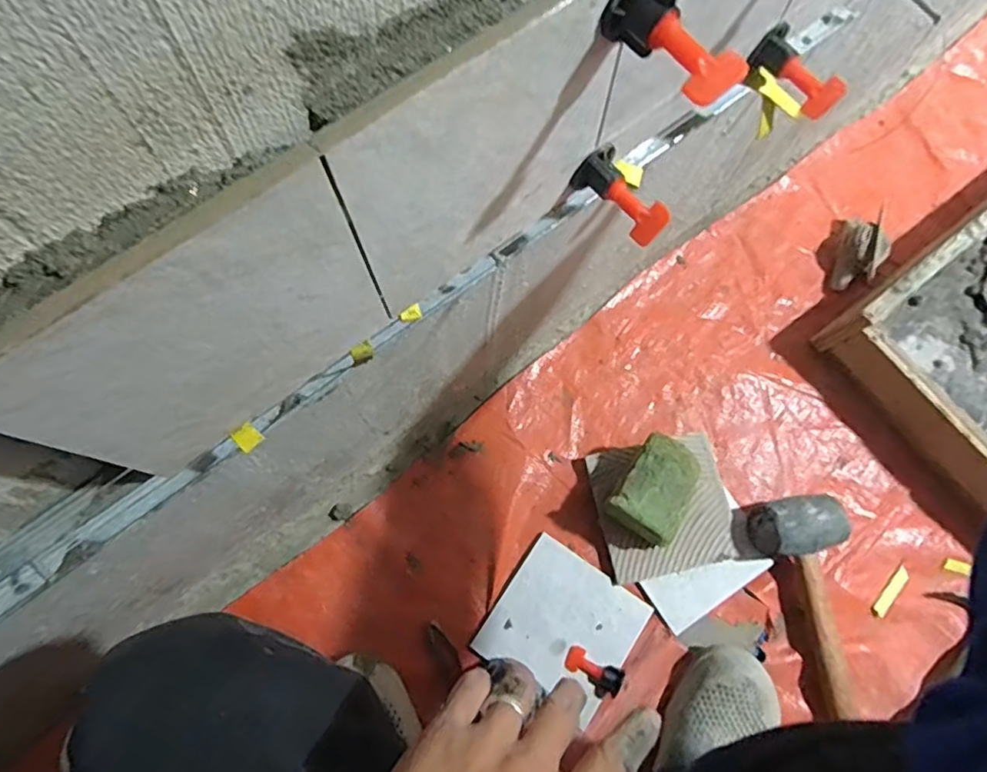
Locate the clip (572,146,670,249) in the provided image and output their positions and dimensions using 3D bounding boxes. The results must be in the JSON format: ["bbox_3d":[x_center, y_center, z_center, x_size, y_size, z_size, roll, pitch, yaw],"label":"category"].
[{"bbox_3d":[0.076,-0.110,0.344,0.029,0.026,0.057,-40,79,-10],"label":"clip"}]

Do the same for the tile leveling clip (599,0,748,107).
[{"bbox_3d":[0.074,-0.139,0.240,0.027,0.028,0.057,-37,78,-10],"label":"tile leveling clip"}]

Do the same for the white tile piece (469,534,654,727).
[{"bbox_3d":[0.078,0.269,0.661,0.148,0.009,0.144,34,77,8],"label":"white tile piece"}]

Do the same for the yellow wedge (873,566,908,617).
[{"bbox_3d":[0.453,0.234,0.672,0.012,0.013,0.063,38,78,9],"label":"yellow wedge"}]

